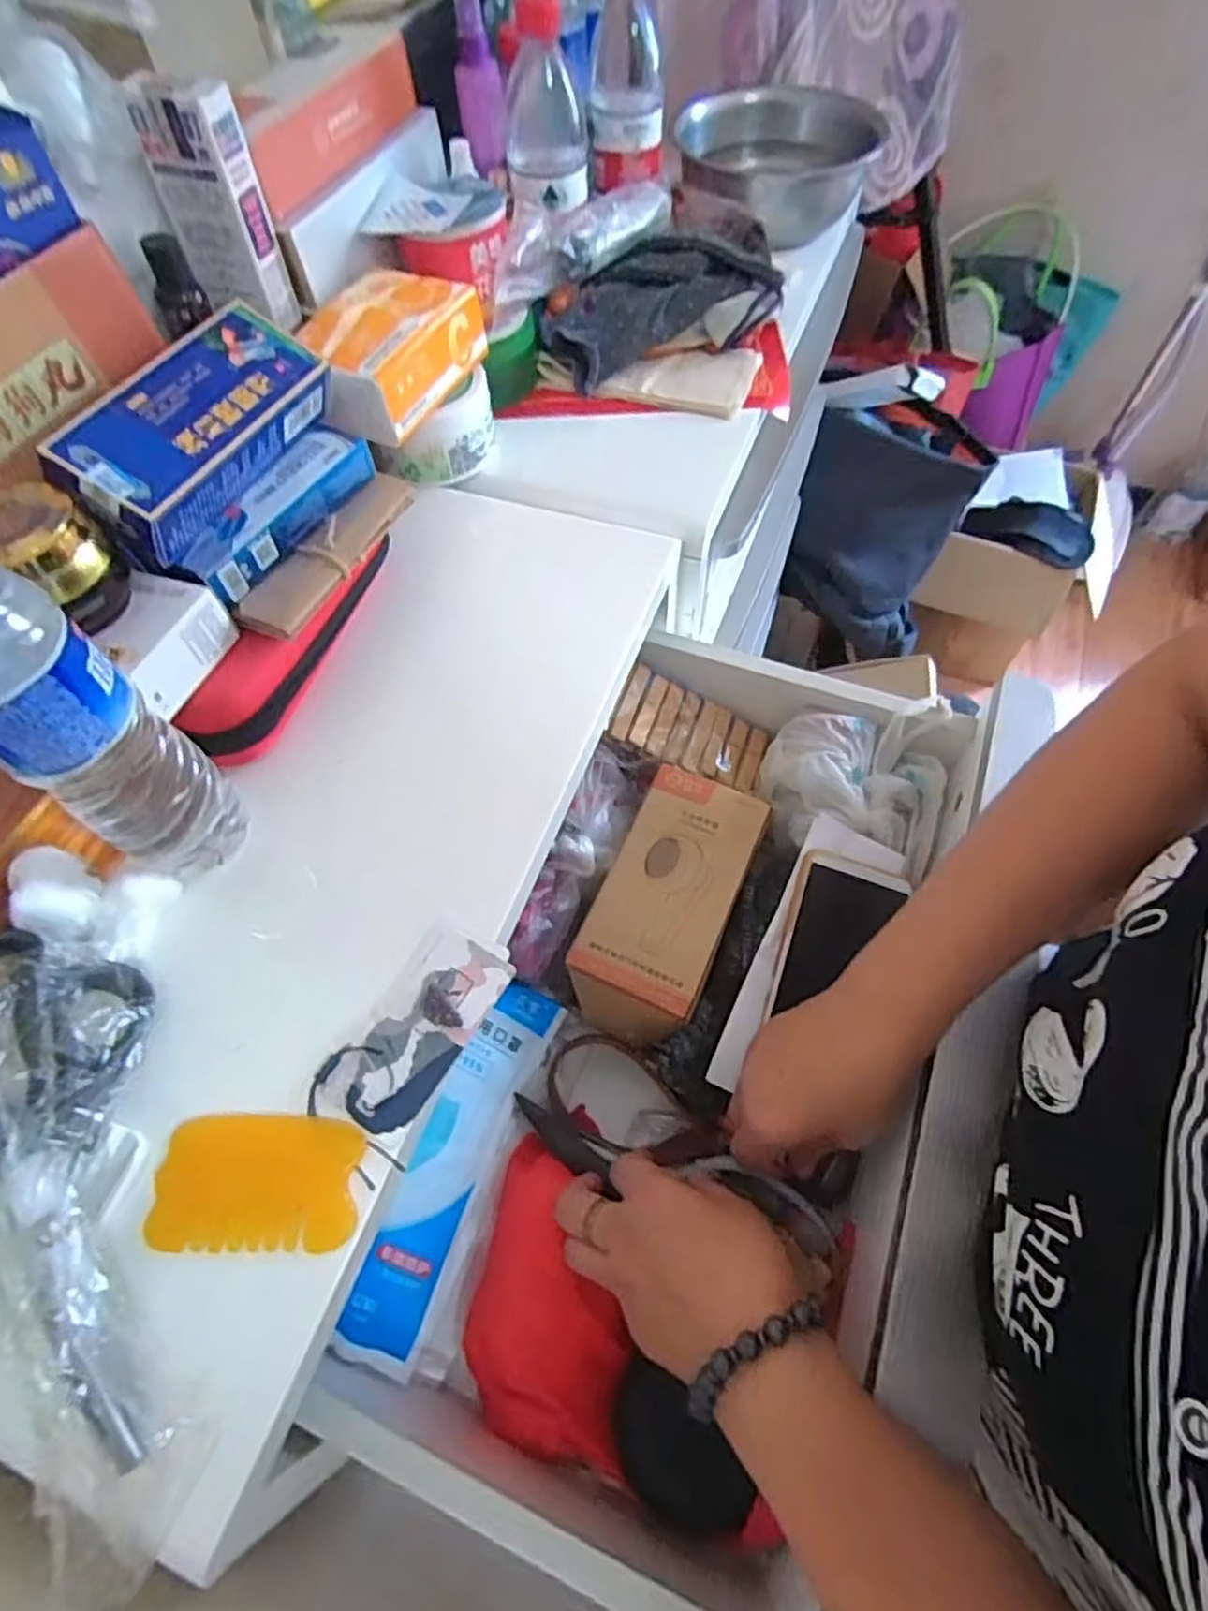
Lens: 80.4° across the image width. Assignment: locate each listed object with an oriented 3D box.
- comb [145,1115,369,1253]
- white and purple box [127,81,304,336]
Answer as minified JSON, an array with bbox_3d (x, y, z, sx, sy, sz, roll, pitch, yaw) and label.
[{"bbox_3d":[-0.157,0.170,0.325,0.091,0.005,0.054,-2,61,1],"label":"comb"},{"bbox_3d":[-0.234,-0.362,0.437,0.053,0.114,0.031,12,63,9],"label":"white and purple box"}]

